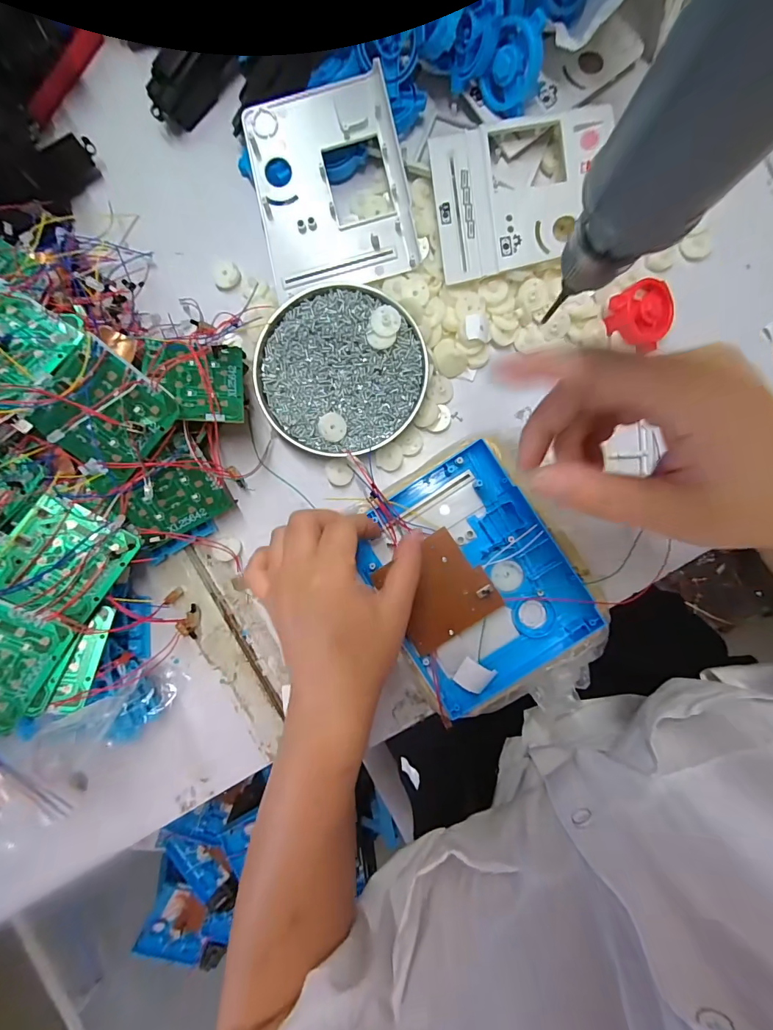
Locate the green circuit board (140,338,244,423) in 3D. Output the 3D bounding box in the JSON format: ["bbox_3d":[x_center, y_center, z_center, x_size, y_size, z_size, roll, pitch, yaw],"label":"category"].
[{"bbox_3d":[-0.139,-0.098,0.301,0.067,0.008,0.072,-2,65,-20],"label":"green circuit board"}]

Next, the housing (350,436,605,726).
[{"bbox_3d":[0.062,0.046,0.309,0.128,0.018,0.163,-31,89,2],"label":"housing"}]

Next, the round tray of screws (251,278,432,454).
[{"bbox_3d":[-0.037,-0.117,0.338,0.131,0.023,0.132,0,90,2],"label":"round tray of screws"}]

